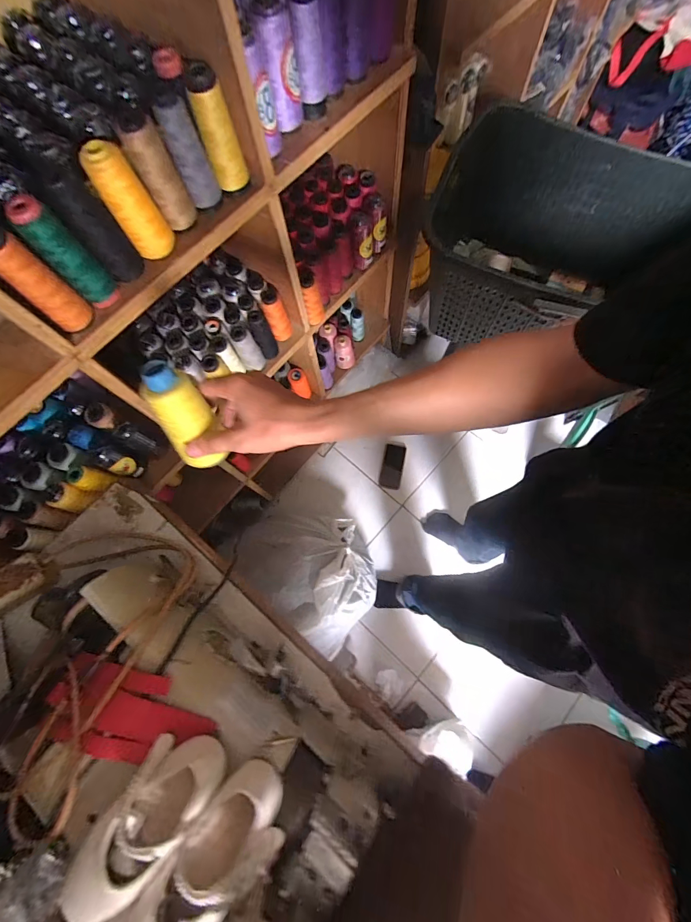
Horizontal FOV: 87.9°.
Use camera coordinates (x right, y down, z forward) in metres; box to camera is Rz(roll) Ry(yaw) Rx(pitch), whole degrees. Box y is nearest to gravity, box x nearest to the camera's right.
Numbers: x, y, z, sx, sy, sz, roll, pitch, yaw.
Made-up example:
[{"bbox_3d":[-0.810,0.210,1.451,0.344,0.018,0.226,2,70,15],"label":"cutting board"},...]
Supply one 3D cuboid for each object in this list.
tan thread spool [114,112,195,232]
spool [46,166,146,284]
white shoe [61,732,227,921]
[{"bbox_3d":[-0.209,-0.321,0.404,0.042,0.099,0.038,-24,72,-5],"label":"tan thread spool"},{"bbox_3d":[-0.268,-0.250,0.388,0.037,0.108,0.033,-34,74,-8],"label":"spool"},{"bbox_3d":[-0.205,0.365,0.359,0.082,0.046,0.181,36,77,13],"label":"white shoe"}]

